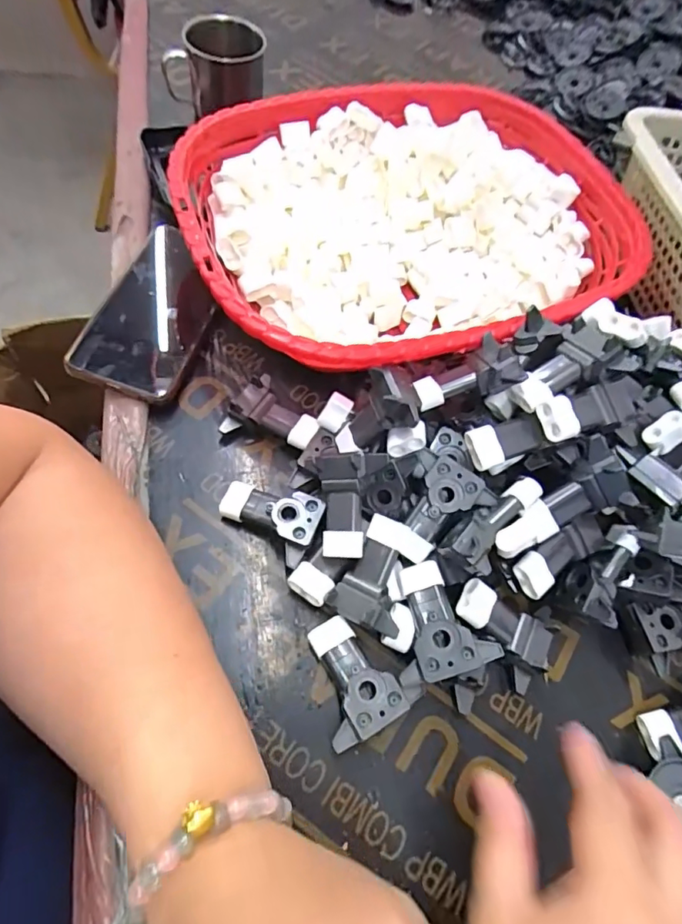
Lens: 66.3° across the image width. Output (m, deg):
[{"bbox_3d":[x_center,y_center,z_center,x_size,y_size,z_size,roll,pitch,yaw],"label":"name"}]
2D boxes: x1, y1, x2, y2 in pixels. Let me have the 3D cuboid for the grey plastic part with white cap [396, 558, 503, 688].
[{"bbox_3d":[0.056,0.091,0.305,0.053,0.014,0.065,-9,64,-13],"label":"grey plastic part with white cap"}]

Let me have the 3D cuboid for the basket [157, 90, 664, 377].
[{"bbox_3d":[0.057,-0.182,0.428,0.355,0.086,0.266,-18,66,-17],"label":"basket"}]

